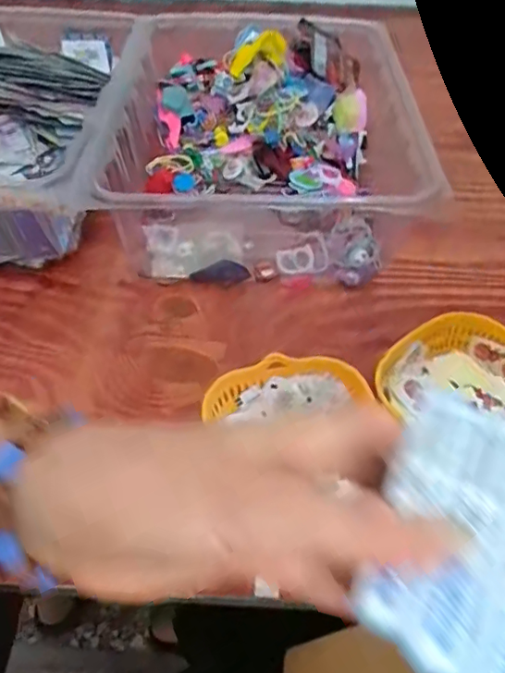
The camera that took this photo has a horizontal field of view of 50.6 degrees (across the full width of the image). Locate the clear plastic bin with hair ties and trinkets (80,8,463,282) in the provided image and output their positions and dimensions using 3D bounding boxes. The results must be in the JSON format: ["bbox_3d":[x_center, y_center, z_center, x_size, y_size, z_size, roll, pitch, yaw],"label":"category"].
[{"bbox_3d":[0.008,-0.251,0.674,0.368,0.142,0.459,5,49,0],"label":"clear plastic bin with hair ties and trinkets"}]

